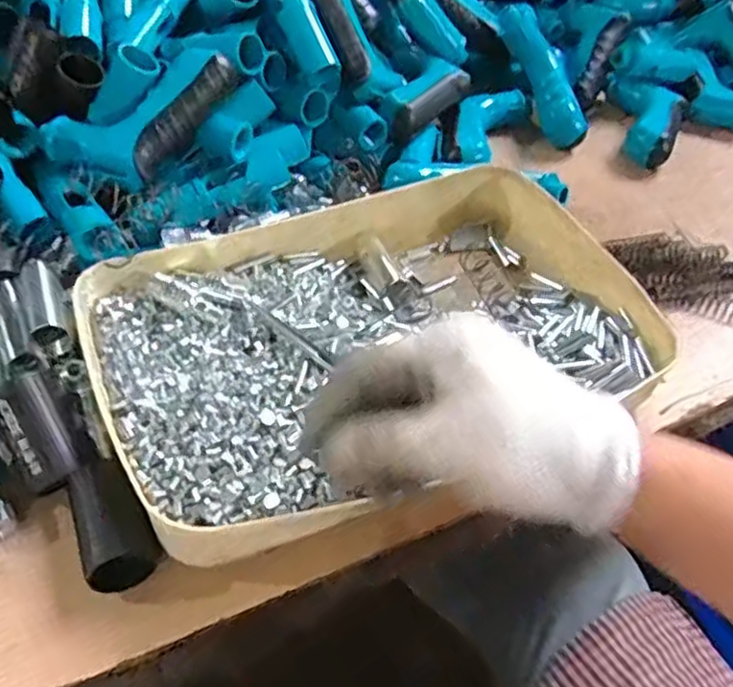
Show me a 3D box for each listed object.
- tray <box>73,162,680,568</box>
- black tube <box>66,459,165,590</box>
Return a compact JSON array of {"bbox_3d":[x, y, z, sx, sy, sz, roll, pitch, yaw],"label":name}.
[{"bbox_3d":[0.005,-0.007,0.463,0.332,0.048,0.227,-19,53,-20],"label":"tray"},{"bbox_3d":[-0.131,0.095,0.369,0.036,0.032,0.068,-26,56,-25],"label":"black tube"}]

